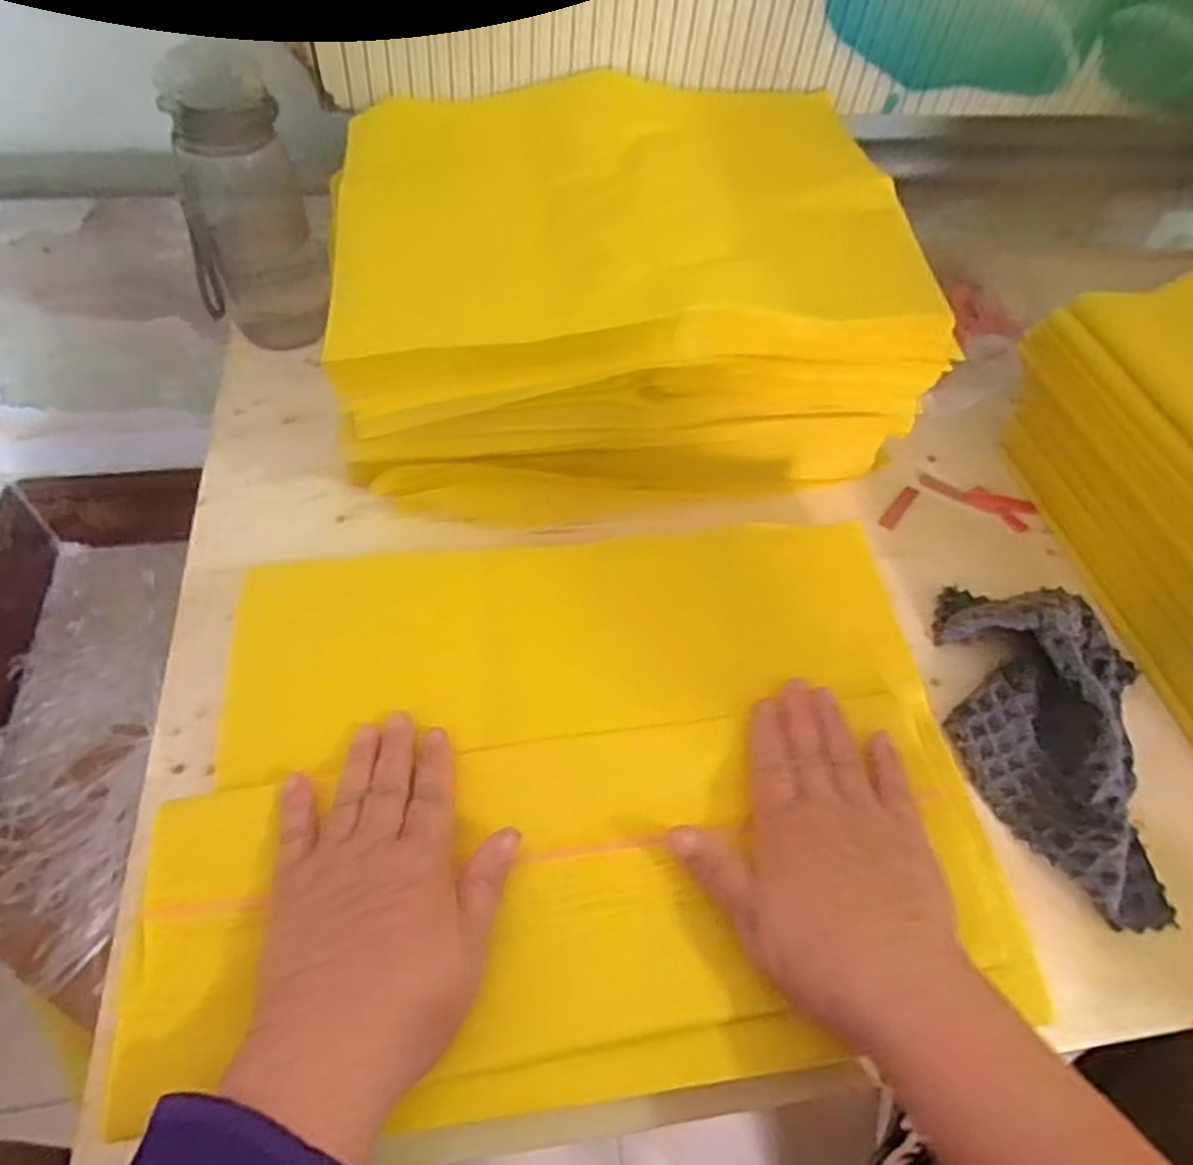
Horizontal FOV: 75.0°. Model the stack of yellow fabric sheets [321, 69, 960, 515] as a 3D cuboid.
[{"bbox_3d":[0.013,-0.203,0.538,0.344,0.148,0.256,-4,55,-8],"label":"stack of yellow fabric sheets"}]

